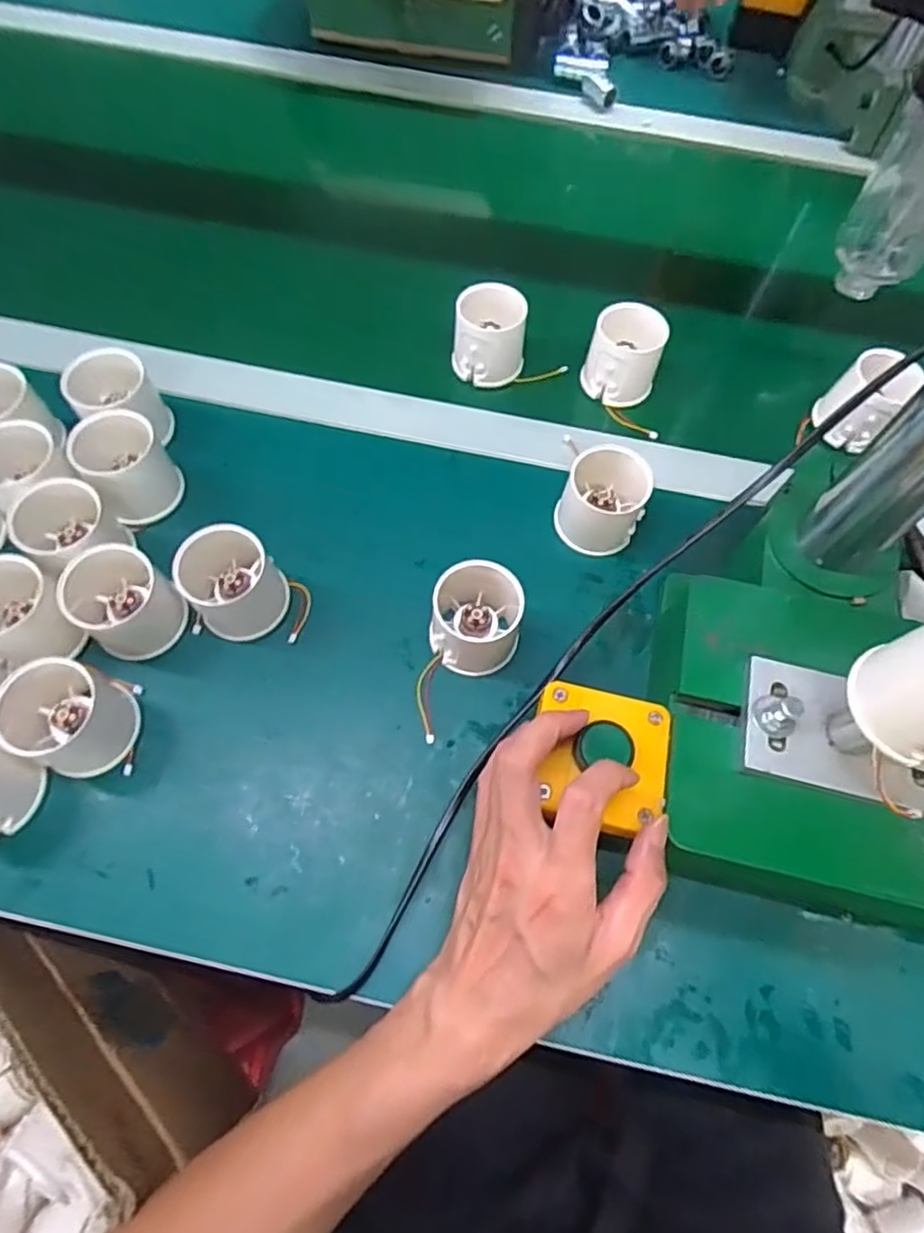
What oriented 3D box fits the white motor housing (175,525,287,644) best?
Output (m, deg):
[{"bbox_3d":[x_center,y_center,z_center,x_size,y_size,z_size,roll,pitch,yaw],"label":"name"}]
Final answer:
[{"bbox_3d":[-0.141,-0.022,0.401,0.054,0.063,0.054,0,66,-1],"label":"white motor housing"}]

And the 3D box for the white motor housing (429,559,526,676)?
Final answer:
[{"bbox_3d":[0.009,-0.001,0.389,0.053,0.051,0.060,8,66,2],"label":"white motor housing"}]

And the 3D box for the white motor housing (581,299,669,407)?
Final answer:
[{"bbox_3d":[0.122,-0.197,0.491,0.053,0.051,0.053,15,67,5],"label":"white motor housing"}]

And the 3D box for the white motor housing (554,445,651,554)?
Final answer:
[{"bbox_3d":[0.096,-0.083,0.431,0.055,0.057,0.063,28,69,11],"label":"white motor housing"}]

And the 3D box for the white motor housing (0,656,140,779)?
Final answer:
[{"bbox_3d":[-0.214,0.058,0.360,0.047,0.065,0.051,0,66,-1],"label":"white motor housing"}]

